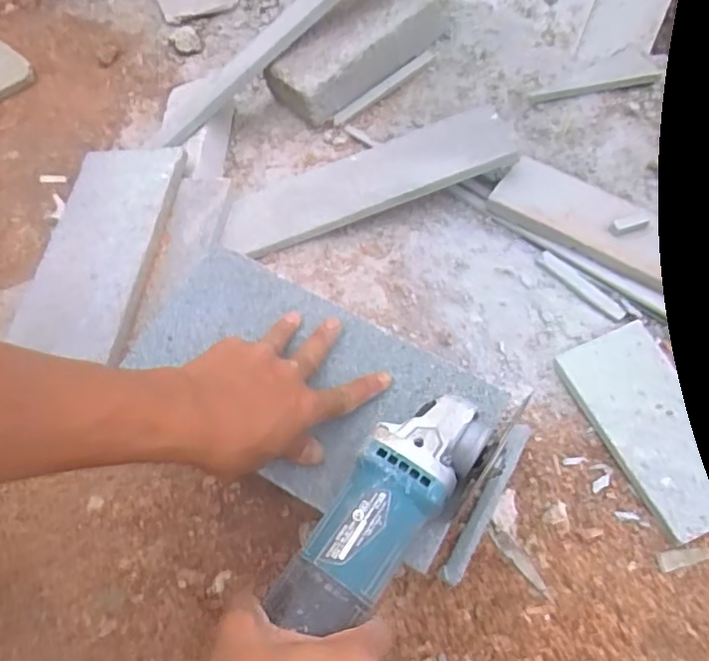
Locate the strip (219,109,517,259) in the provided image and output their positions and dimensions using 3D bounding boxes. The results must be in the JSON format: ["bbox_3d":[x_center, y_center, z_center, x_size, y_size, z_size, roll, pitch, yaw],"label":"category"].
[{"bbox_3d":[0.008,-0.155,0.643,0.298,0.019,0.082,-20,65,5],"label":"strip"}]

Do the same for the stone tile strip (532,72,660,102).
[{"bbox_3d":[0.277,-0.277,0.712,0.153,0.008,0.013,-10,58,-3],"label":"stone tile strip"}]

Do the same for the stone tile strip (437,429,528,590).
[{"bbox_3d":[0.108,0.137,0.503,0.014,0.021,0.146,26,63,18],"label":"stone tile strip"}]

